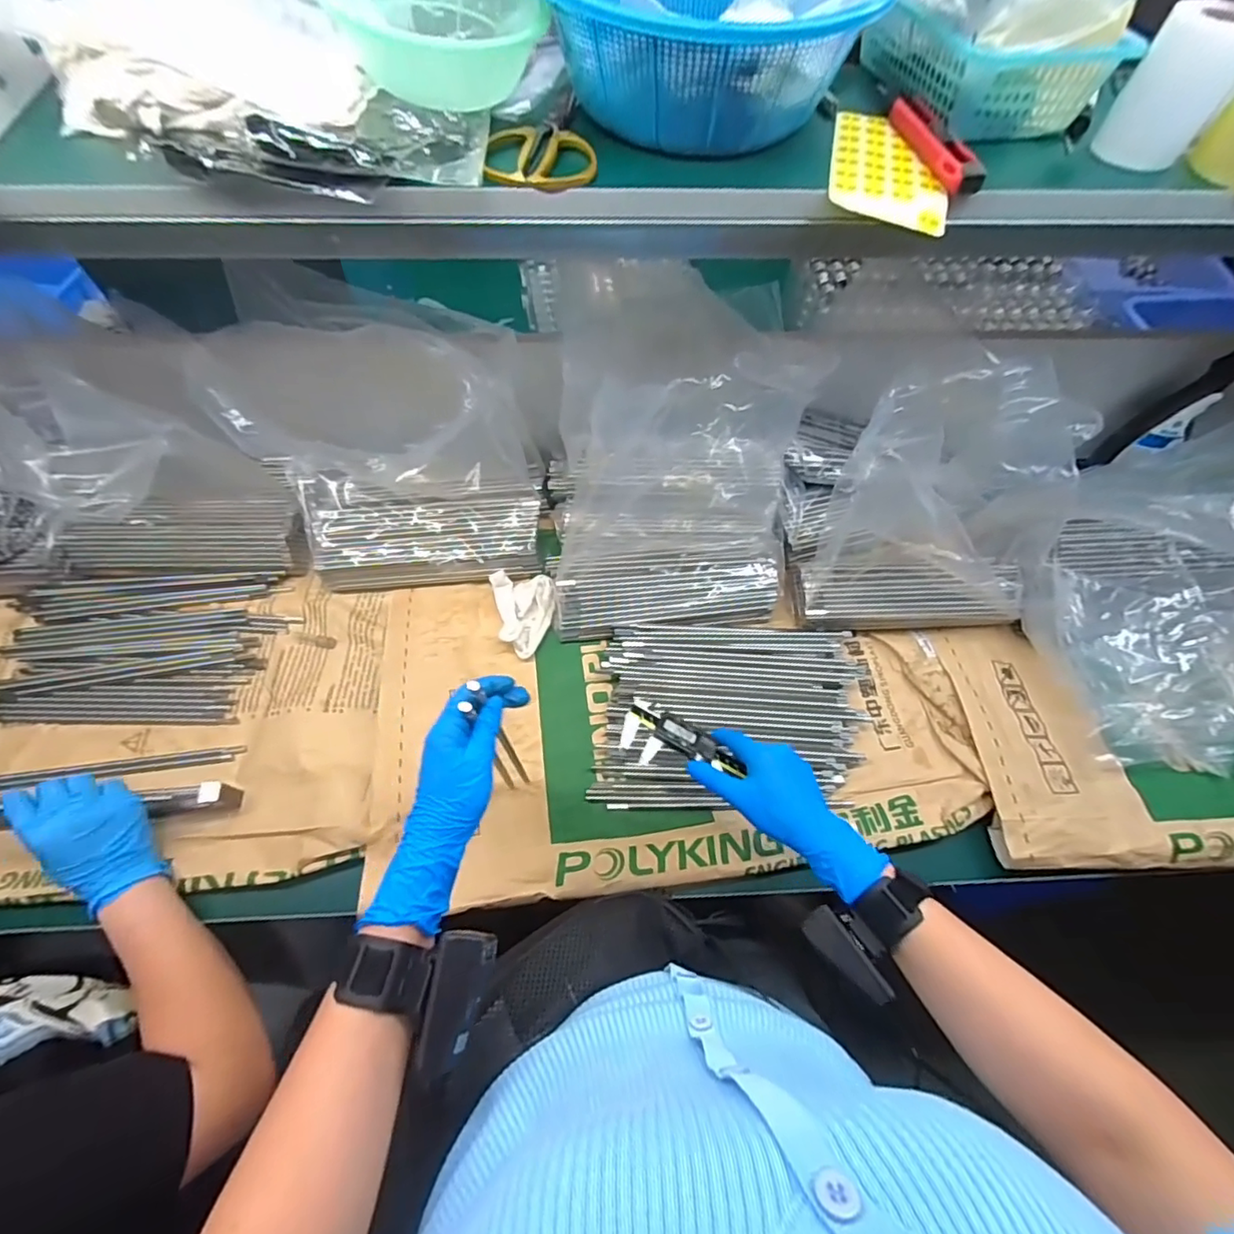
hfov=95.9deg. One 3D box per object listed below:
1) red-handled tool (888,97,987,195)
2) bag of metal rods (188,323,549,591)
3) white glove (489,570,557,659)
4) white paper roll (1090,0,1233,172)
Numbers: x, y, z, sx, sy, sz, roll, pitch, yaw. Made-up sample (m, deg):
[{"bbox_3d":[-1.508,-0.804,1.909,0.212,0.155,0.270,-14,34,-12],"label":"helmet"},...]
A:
[{"bbox_3d":[0.263,-0.392,0.459,0.029,0.017,0.137,-5,61,-5],"label":"red-handled tool"},{"bbox_3d":[-0.267,-0.173,0.665,0.319,0.303,0.147,-3,61,-4],"label":"bag of metal rods"},{"bbox_3d":[-0.118,-0.007,0.736,0.081,0.034,0.116,-11,62,-8],"label":"white glove"},{"bbox_3d":[0.465,-0.437,0.456,0.074,0.091,0.068,37,66,17],"label":"white paper roll"}]

